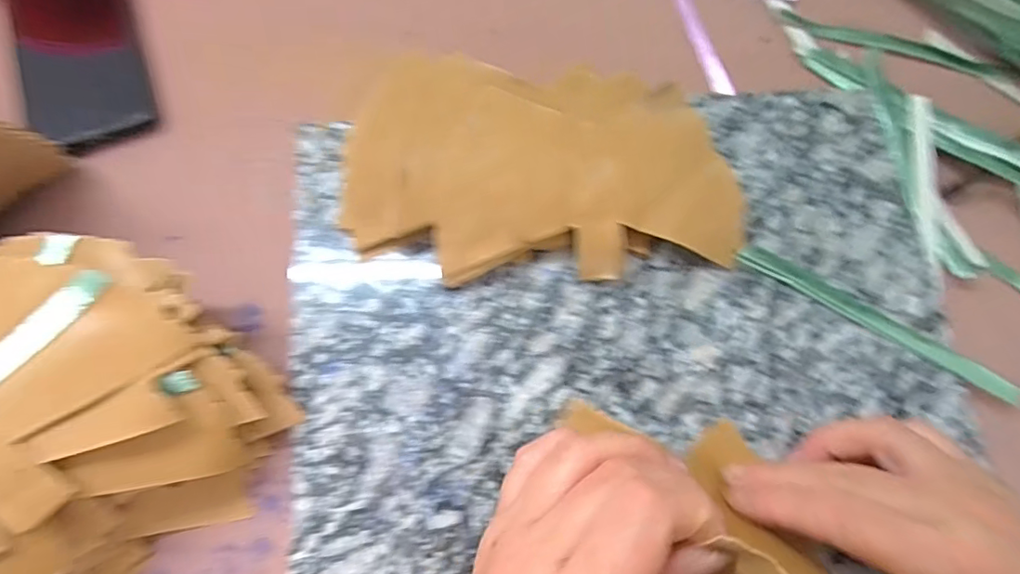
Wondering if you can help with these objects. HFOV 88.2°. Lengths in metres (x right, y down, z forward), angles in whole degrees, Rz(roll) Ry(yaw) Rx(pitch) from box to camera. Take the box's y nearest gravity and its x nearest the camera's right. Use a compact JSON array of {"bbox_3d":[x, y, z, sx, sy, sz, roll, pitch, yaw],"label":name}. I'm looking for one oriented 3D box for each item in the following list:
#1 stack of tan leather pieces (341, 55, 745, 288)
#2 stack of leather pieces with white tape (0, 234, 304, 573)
[{"bbox_3d":[0.019,-0.064,0.286,0.209,0.048,0.109,0,73,-2],"label":"stack of tan leather pieces"},{"bbox_3d":[-0.222,0.067,0.223,0.200,0.080,0.147,-35,77,-12],"label":"stack of leather pieces with white tape"}]

